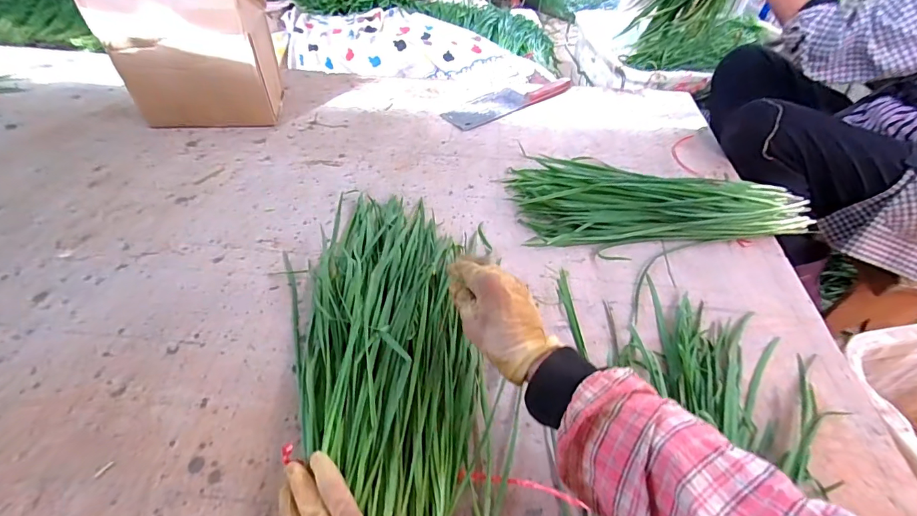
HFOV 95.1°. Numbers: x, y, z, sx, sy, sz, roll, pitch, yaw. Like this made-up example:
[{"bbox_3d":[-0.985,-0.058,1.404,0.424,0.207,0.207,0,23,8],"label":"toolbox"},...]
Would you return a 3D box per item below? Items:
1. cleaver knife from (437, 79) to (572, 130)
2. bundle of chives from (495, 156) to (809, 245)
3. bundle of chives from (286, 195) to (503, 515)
[{"bbox_3d":[0.102,-0.329,0.865,0.282,0.028,0.085,-26,53,-24],"label":"cleaver knife"},{"bbox_3d":[0.290,-0.112,0.658,0.413,0.054,0.220,-2,47,-4],"label":"bundle of chives"},{"bbox_3d":[-0.079,0.085,0.465,0.196,0.053,0.486,-11,48,-12],"label":"bundle of chives"}]

